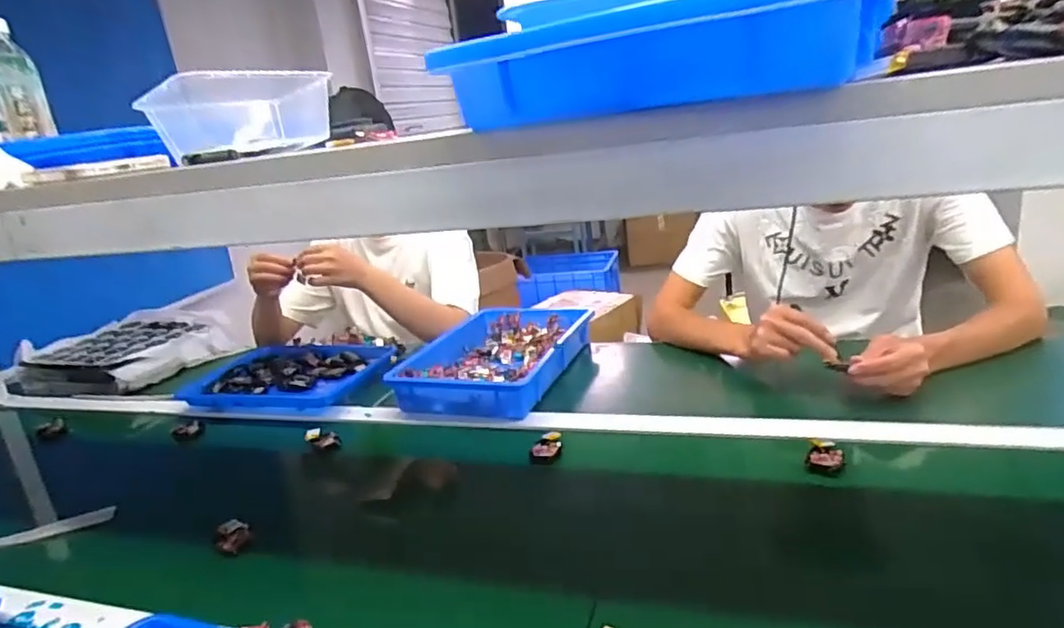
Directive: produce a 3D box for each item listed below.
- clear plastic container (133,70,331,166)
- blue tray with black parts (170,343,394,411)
[{"bbox_3d":[-0.285,-0.200,0.616,0.083,0.069,0.166,5,22,35],"label":"clear plastic container"},{"bbox_3d":[-0.459,0.119,1.144,0.362,0.037,0.235,-3,19,13],"label":"blue tray with black parts"}]

